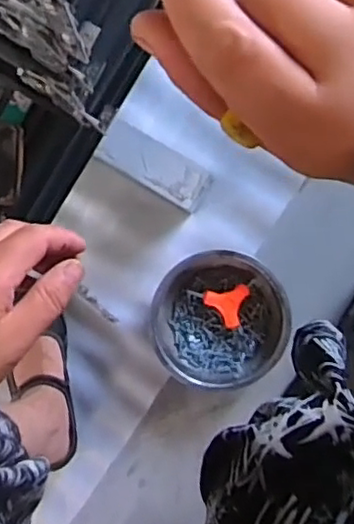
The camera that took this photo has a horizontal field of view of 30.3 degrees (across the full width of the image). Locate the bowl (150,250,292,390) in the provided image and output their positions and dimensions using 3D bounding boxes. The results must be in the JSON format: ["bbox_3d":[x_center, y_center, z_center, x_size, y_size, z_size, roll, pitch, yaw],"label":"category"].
[{"bbox_3d":[0.059,0.076,0.873,0.173,0.064,0.177,0,92,4],"label":"bowl"}]

